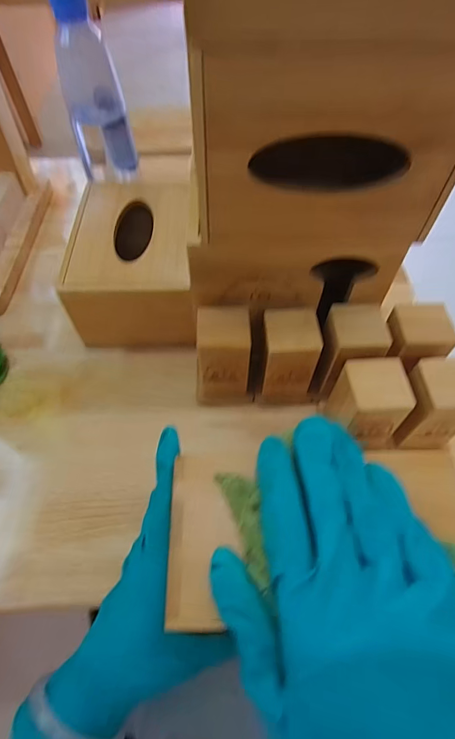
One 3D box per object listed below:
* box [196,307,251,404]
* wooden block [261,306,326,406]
[{"bbox_3d":[-0.005,-0.009,0.354,0.046,0.087,0.044,0,57,-1],"label":"box"},{"bbox_3d":[0.054,-0.010,0.351,0.043,0.083,0.044,0,57,-1],"label":"wooden block"}]

